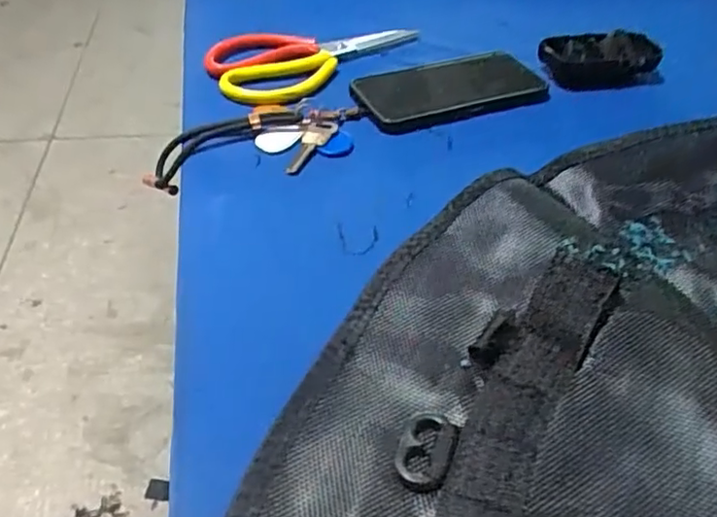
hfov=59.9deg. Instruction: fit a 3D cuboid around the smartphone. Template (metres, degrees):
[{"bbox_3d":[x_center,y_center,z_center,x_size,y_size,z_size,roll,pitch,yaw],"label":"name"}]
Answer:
[{"bbox_3d":[0.078,-0.150,0.538,0.157,0.010,0.086,-13,47,-14],"label":"smartphone"}]

